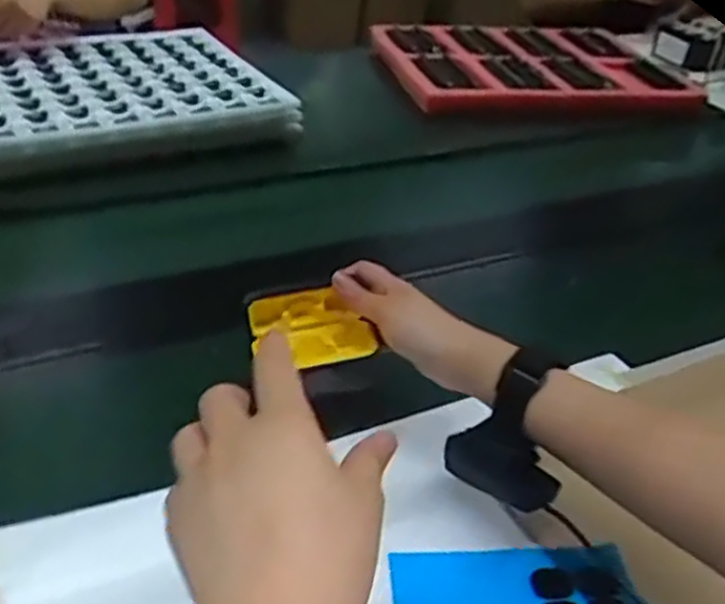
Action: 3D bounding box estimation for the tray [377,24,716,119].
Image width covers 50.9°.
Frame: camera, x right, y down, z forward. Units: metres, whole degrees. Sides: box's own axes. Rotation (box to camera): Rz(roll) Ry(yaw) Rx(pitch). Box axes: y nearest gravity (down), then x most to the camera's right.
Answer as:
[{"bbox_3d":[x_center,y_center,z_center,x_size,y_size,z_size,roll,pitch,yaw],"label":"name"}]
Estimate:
[{"bbox_3d":[0.262,-0.362,1.167,0.456,0.045,0.304,0,36,-9],"label":"tray"}]

